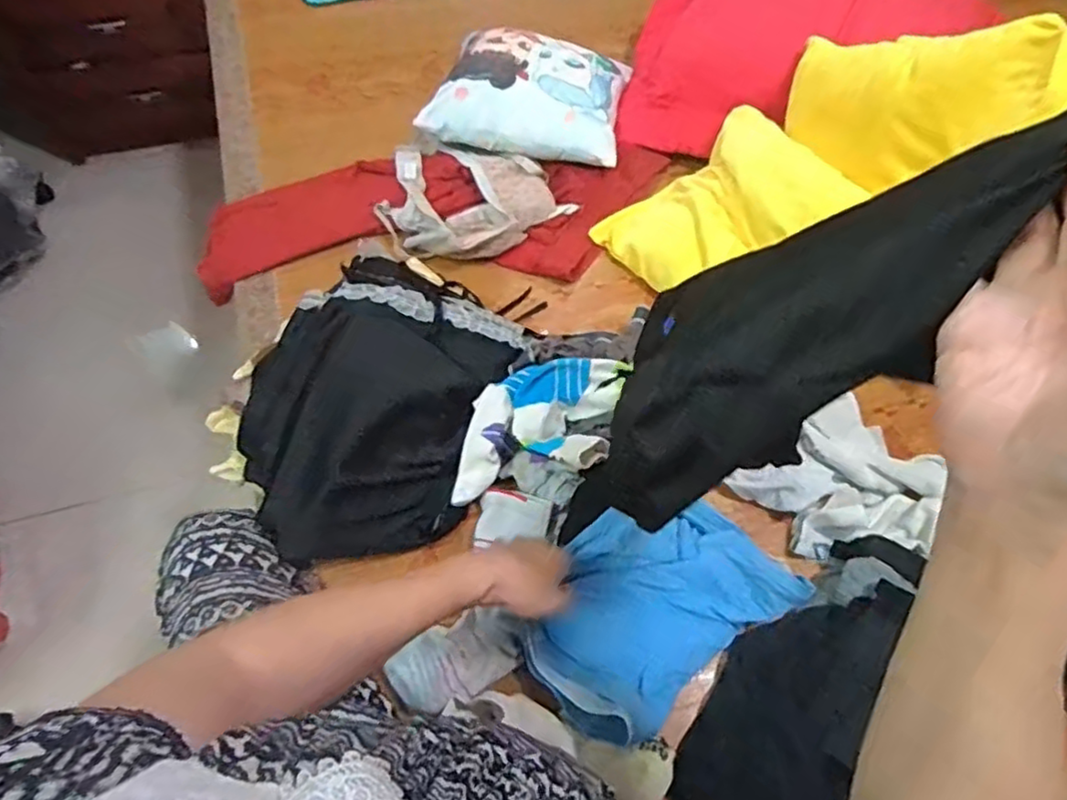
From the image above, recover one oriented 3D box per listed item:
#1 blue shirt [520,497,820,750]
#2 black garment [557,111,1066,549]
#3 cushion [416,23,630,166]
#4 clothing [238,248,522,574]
[{"bbox_3d":[0.118,0.206,0.675,0.259,0.061,0.183,-33,66,-18],"label":"blue shirt"},{"bbox_3d":[0.130,-0.033,0.376,0.065,0.366,0.107,6,55,-36],"label":"black garment"},{"bbox_3d":[0.005,-0.485,1.031,0.288,0.081,0.266,14,61,6],"label":"cushion"},{"bbox_3d":[-0.192,0.006,0.768,0.271,0.070,0.365,18,62,8],"label":"clothing"}]

